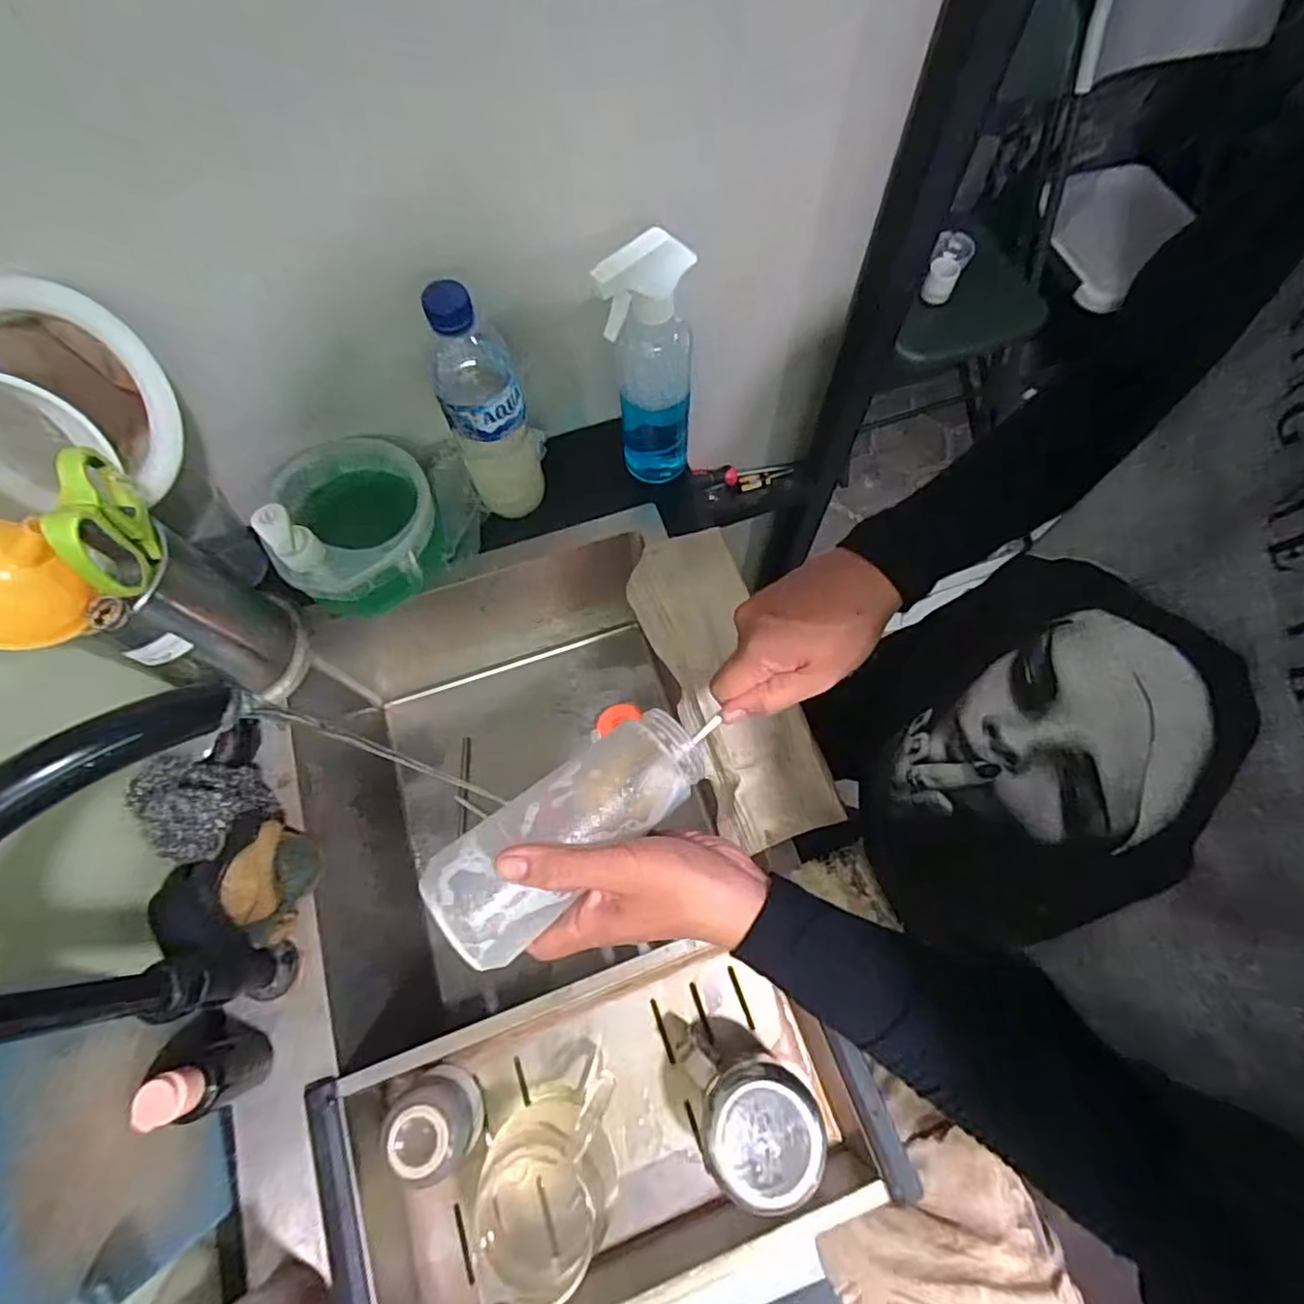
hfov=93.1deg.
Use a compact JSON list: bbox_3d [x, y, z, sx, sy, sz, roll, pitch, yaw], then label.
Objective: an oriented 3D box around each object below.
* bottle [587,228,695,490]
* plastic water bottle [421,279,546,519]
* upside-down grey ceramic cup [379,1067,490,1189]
[{"bbox_3d":[0.000,-0.229,0.515,0.062,0.230,0.061,6,70,4],"label":"bottle"},{"bbox_3d":[-0.137,-0.194,0.510,0.063,0.222,0.059,-22,71,-7],"label":"plastic water bottle"},{"bbox_3d":[-0.157,0.344,0.449,0.060,0.072,0.050,40,75,14],"label":"upside-down grey ceramic cup"}]

